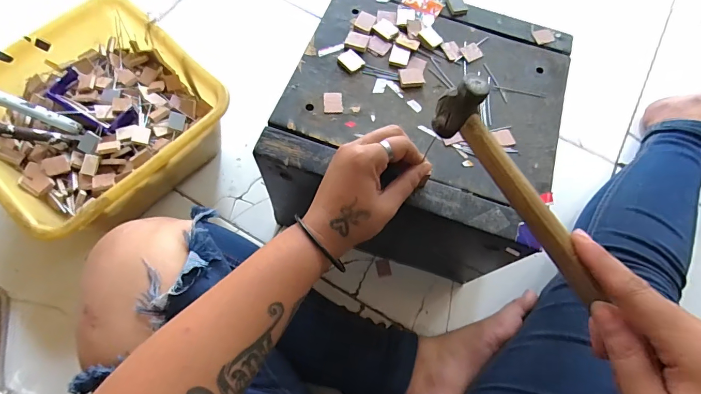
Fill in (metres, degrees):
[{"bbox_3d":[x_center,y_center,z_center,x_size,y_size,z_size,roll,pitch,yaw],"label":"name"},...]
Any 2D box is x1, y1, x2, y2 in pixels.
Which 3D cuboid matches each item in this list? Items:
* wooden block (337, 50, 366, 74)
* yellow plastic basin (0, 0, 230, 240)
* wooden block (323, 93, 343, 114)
[{"bbox_3d":[0.001,-0.143,0.400,0.021,0.004,0.027,-40,76,-16],"label":"wooden block"},{"bbox_3d":[-0.329,-0.098,0.514,0.268,0.121,0.266,41,72,12],"label":"yellow plastic basin"},{"bbox_3d":[-0.018,-0.096,0.384,0.019,0.004,0.024,-5,69,-5],"label":"wooden block"}]

